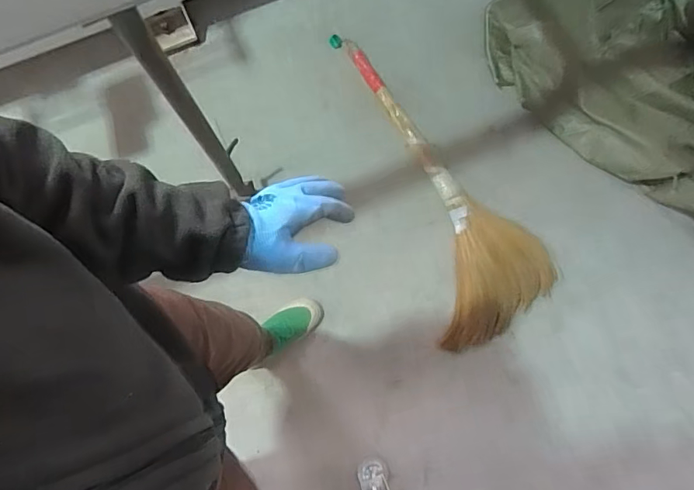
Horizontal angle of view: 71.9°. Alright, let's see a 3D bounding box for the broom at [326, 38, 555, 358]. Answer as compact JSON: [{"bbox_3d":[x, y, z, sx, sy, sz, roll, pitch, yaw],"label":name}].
[{"bbox_3d":[0.254,-0.222,1.409,0.365,0.072,1.013,-24,80,-3],"label":"broom"}]

